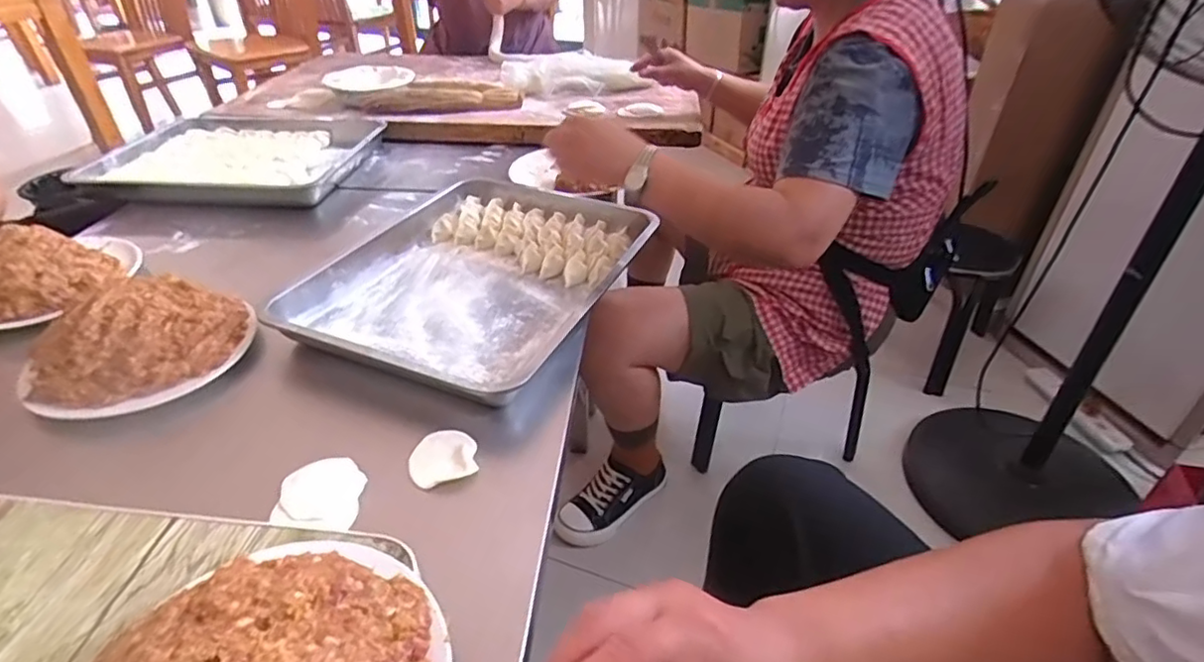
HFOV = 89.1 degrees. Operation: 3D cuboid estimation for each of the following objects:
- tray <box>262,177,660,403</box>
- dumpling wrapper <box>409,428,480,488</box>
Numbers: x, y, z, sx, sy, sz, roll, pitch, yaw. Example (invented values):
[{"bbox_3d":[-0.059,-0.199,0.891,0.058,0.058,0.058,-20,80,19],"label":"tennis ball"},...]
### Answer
[{"bbox_3d":[-0.156,-0.079,0.817,0.346,0.063,0.464,15,38,19],"label":"tray"},{"bbox_3d":[-0.146,0.115,0.564,0.062,0.010,0.059,0,36,0],"label":"dumpling wrapper"}]

